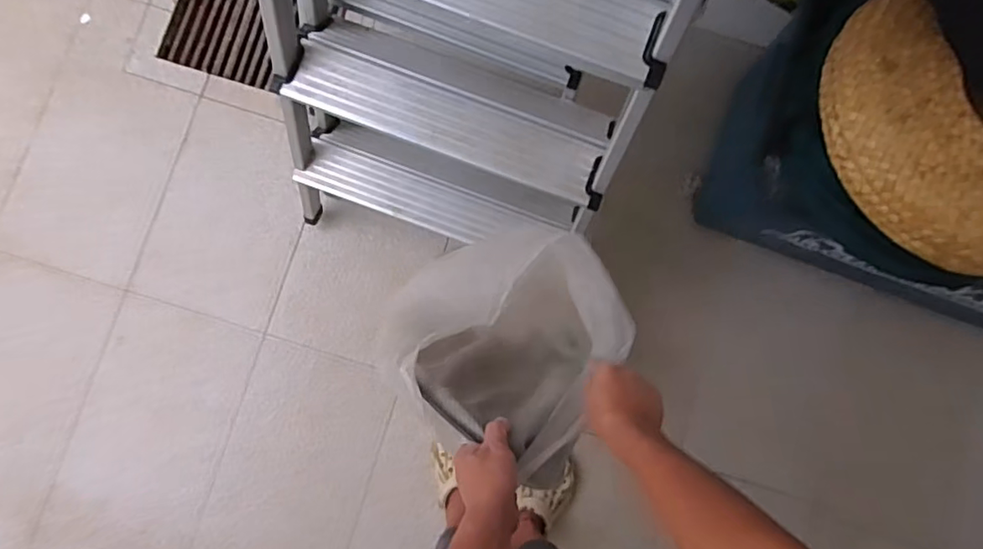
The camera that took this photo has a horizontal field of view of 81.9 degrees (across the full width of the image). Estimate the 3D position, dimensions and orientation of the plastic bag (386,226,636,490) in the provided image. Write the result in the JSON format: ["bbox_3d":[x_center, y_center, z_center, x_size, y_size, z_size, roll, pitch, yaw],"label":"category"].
[{"bbox_3d":[0.014,0.074,0.703,0.228,0.279,0.223,39,84,0],"label":"plastic bag"}]

